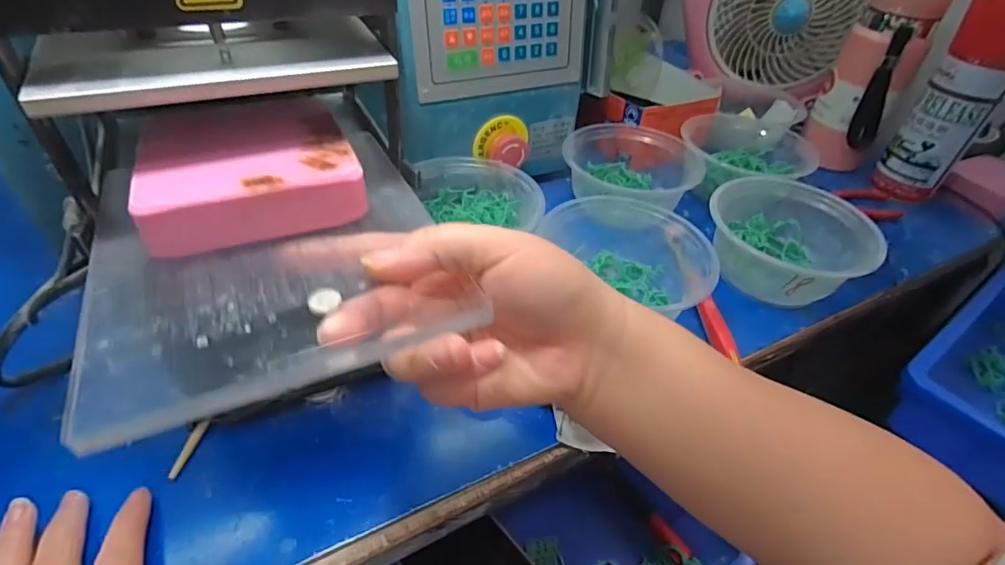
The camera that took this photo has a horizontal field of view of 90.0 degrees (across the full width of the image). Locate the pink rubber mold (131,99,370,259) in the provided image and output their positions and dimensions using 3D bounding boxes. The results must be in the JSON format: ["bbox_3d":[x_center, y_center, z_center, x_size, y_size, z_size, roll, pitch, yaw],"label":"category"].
[{"bbox_3d":[-0.113,-0.052,0.227,0.084,0.026,0.079,-15,46,-21],"label":"pink rubber mold"}]

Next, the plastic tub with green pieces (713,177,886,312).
[{"bbox_3d":[0.250,-0.035,0.442,0.126,0.056,0.125,3,43,-3],"label":"plastic tub with green pieces"}]

